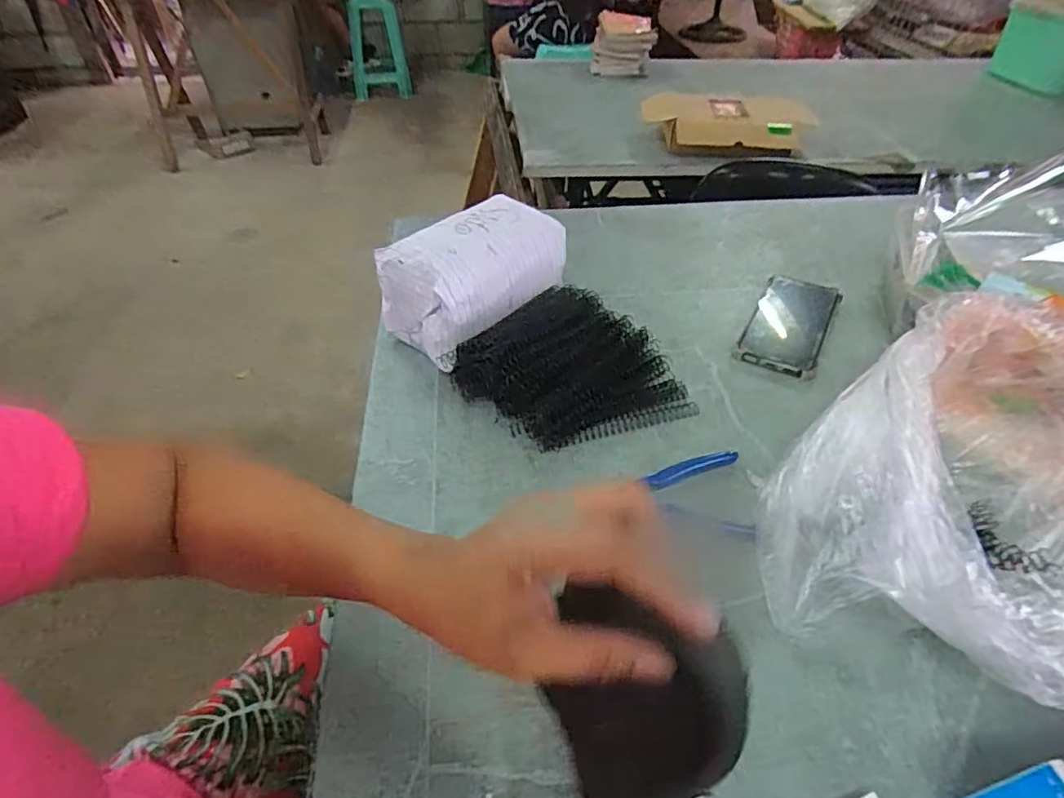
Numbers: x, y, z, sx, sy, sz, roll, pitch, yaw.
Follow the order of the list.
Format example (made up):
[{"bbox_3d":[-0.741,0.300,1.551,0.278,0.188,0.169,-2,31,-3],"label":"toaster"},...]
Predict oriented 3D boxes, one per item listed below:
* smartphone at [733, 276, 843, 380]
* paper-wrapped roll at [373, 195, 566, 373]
[{"bbox_3d":[0.279,-0.083,0.630,0.079,0.007,0.180,21,49,22],"label":"smartphone"},{"bbox_3d":[-0.048,-0.120,0.596,0.185,0.103,0.113,-34,53,-29],"label":"paper-wrapped roll"}]

